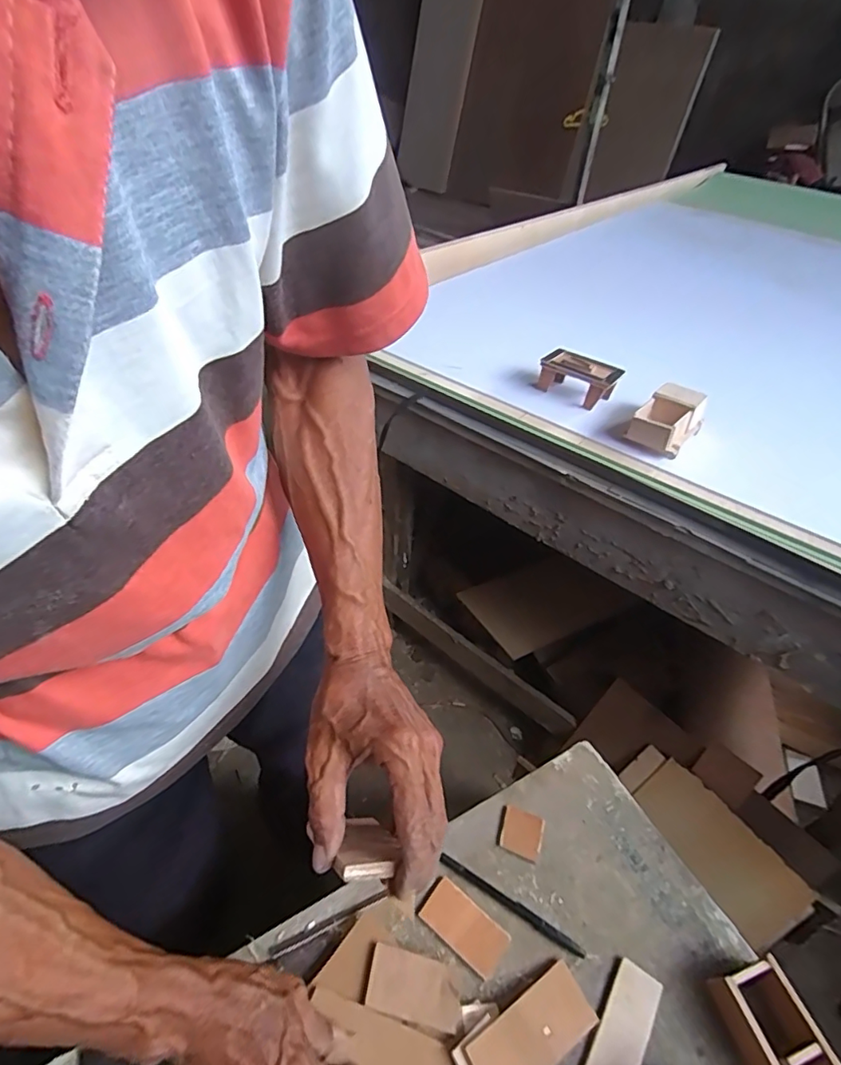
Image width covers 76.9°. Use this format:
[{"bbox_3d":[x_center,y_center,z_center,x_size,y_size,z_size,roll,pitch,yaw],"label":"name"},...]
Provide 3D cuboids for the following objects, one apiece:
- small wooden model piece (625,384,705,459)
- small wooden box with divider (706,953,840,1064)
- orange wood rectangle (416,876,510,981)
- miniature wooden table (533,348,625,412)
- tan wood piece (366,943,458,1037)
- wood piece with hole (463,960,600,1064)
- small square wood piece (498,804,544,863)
[{"bbox_3d":[0.340,-0.157,0.727,0.072,0.052,0.100,32,50,26],"label":"small wooden model piece"},{"bbox_3d":[0.278,0.397,0.399,0.060,0.034,0.112,-10,46,-16],"label":"small wooden box with divider"},{"bbox_3d":[0.037,0.341,0.460,0.073,0.006,0.040,31,49,25],"label":"orange wood rectangle"},{"bbox_3d":[0.241,-0.238,0.814,0.112,0.060,0.063,26,47,21],"label":"miniature wooden table"},{"bbox_3d":[-0.005,0.354,0.414,0.071,0.006,0.039,12,44,8],"label":"tan wood piece"},{"bbox_3d":[0.085,0.381,0.403,0.110,0.007,0.044,-7,43,-36],"label":"wood piece with hole"},{"bbox_3d":[0.098,0.294,0.518,0.040,0.007,0.040,15,44,10],"label":"small square wood piece"}]

